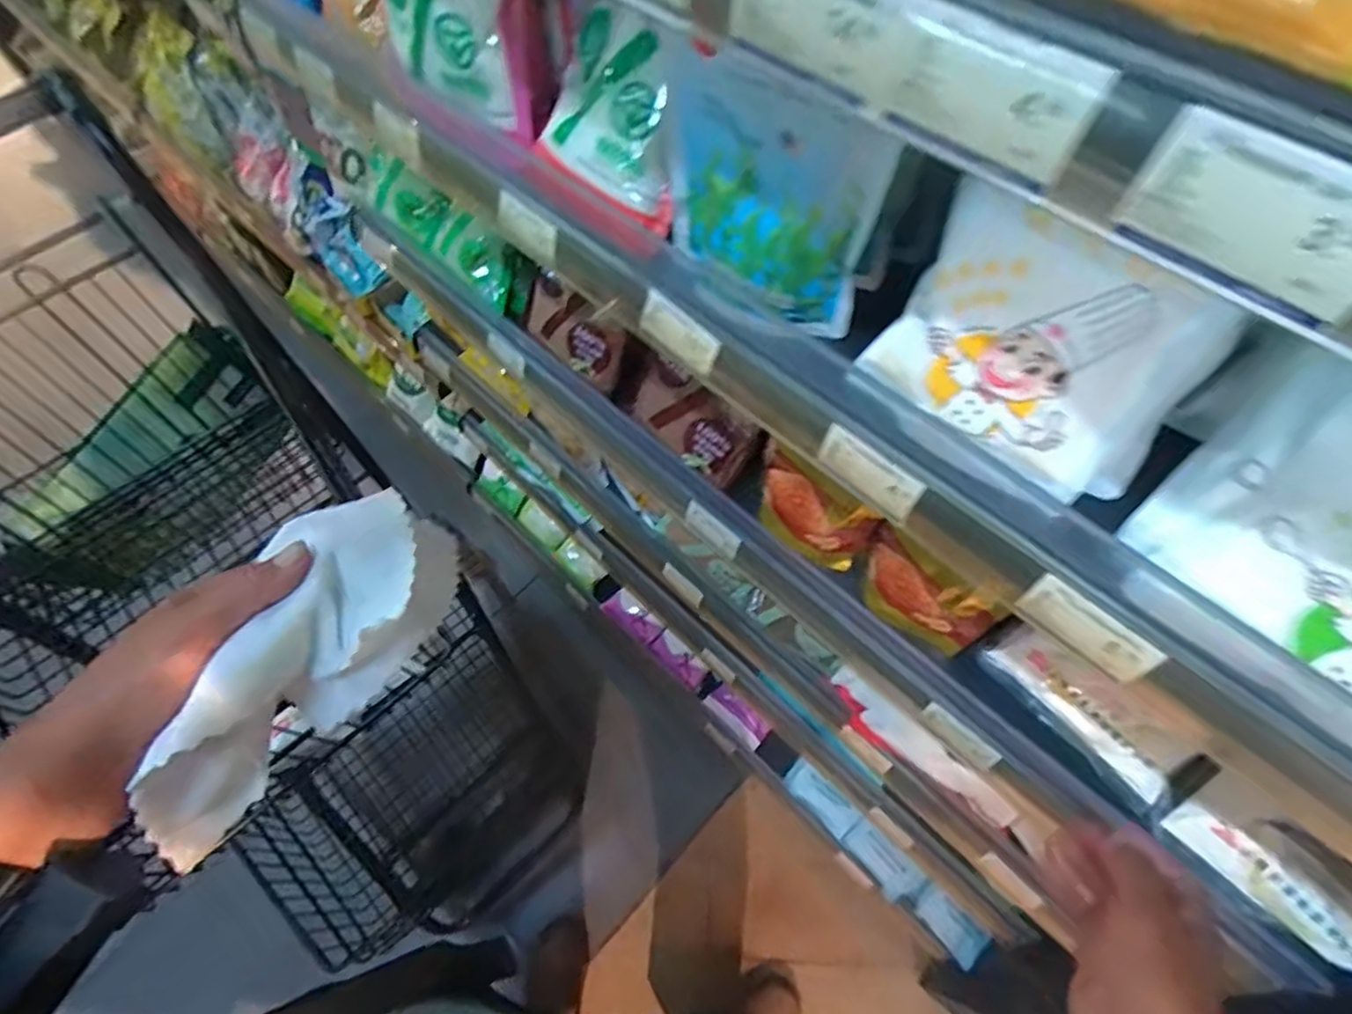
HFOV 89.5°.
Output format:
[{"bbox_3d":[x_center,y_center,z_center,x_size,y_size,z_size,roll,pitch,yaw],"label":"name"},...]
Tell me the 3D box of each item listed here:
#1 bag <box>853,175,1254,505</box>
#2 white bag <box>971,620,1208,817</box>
[{"bbox_3d":[0.181,-0.079,0.341,0.145,0.119,0.040,26,44,13],"label":"bag"},{"bbox_3d":[0.330,0.157,0.542,0.064,0.039,0.154,-37,66,-16],"label":"white bag"}]

